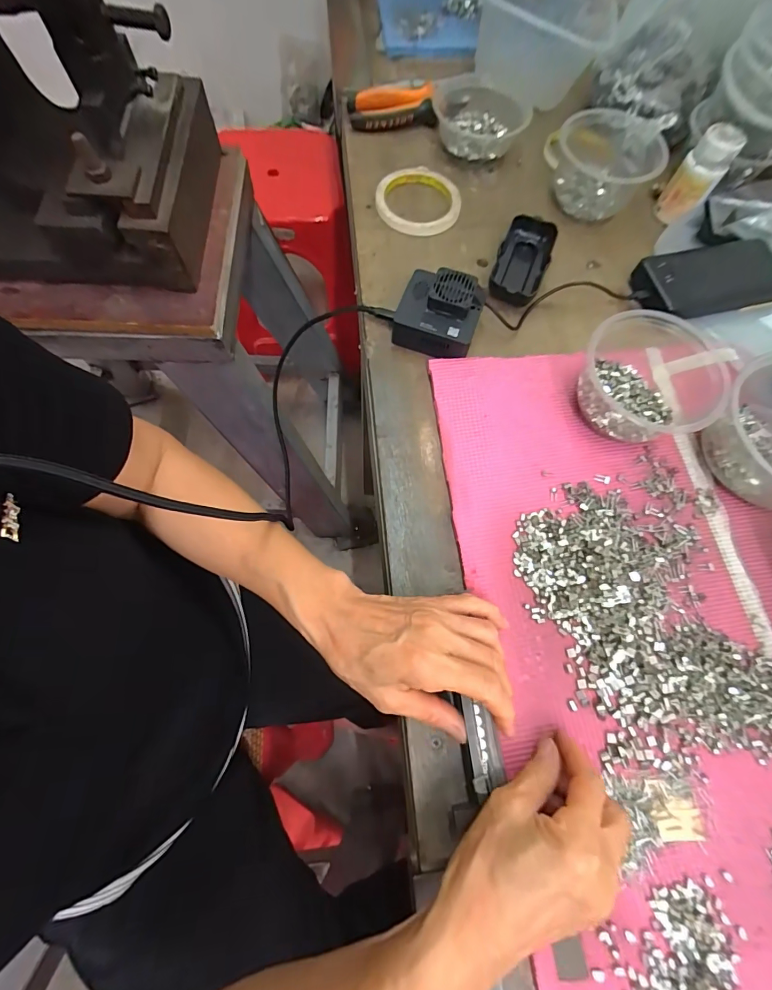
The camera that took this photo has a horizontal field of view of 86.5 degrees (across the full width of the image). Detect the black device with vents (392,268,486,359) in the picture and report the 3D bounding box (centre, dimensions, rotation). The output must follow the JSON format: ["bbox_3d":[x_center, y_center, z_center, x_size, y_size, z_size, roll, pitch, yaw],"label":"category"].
[{"bbox_3d":[0.052,-0.178,0.402,0.076,0.043,0.069,20,71,4],"label":"black device with vents"}]

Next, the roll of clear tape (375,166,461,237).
[{"bbox_3d":[0.039,-0.344,0.479,0.093,0.017,0.092,1,71,-3],"label":"roll of clear tape"}]

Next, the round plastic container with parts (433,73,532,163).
[{"bbox_3d":[0.116,-0.463,0.506,0.116,0.041,0.111,0,71,0],"label":"round plastic container with parts"}]

